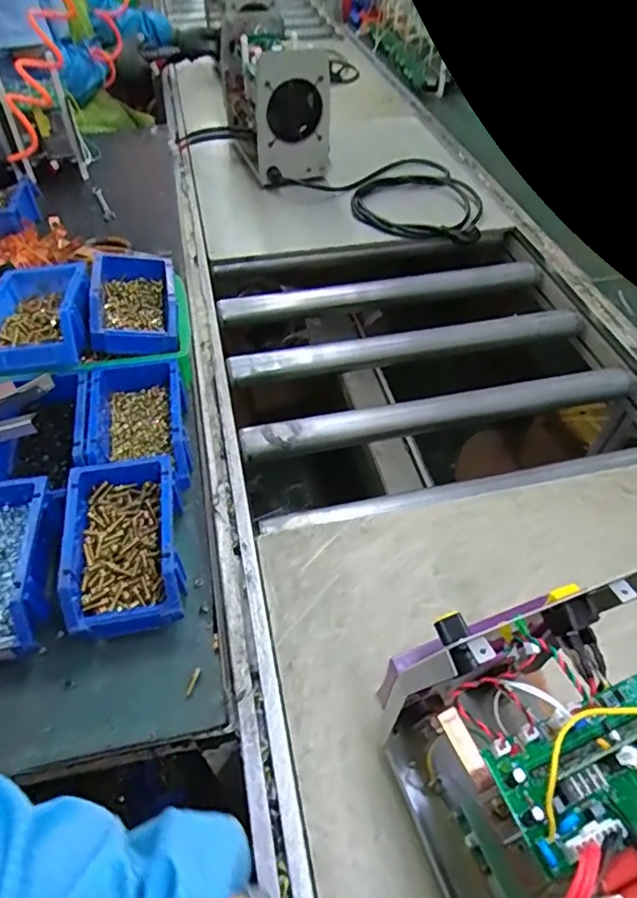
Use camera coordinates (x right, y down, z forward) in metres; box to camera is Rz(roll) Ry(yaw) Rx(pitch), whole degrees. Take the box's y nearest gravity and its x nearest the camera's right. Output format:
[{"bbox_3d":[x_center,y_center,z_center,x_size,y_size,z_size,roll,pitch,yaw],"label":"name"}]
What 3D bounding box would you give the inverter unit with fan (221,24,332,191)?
[{"bbox_3d":[-0.091,-0.719,1.129,0.155,0.232,0.306,-15,52,-14],"label":"inverter unit with fan"}]

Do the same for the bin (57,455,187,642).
[{"bbox_3d":[-0.189,0.096,0.535,0.109,0.077,0.169,-11,52,-11],"label":"bin"}]

